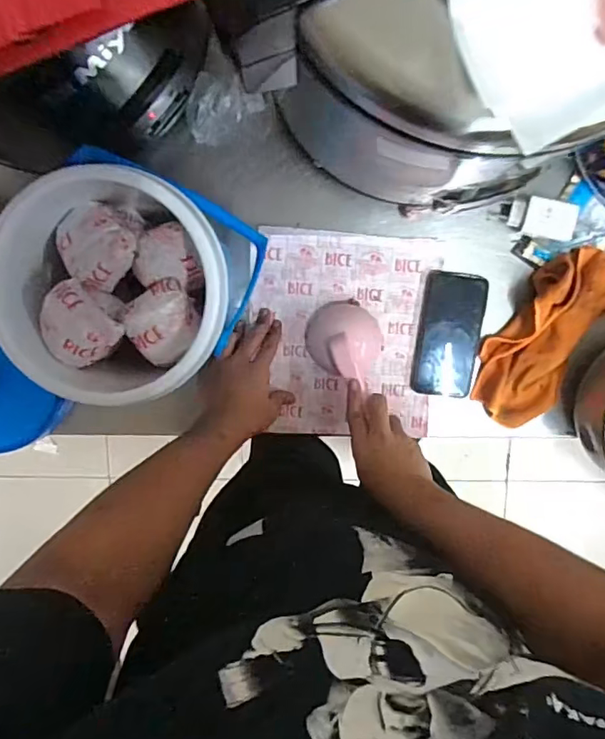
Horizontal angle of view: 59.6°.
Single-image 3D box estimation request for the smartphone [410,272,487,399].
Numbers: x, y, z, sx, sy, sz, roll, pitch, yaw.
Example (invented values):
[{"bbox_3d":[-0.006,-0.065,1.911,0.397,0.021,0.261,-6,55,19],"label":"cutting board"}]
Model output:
[{"bbox_3d":[0.197,-0.046,0.712,0.084,0.010,0.163,6,100,-1],"label":"smartphone"}]

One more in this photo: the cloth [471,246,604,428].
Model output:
[{"bbox_3d":[0.326,-0.043,0.685,0.117,0.055,0.249,35,98,-5],"label":"cloth"}]

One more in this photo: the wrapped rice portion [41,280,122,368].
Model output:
[{"bbox_3d":[-0.222,-0.041,0.514,0.064,0.044,0.074,-42,97,7],"label":"wrapped rice portion"}]

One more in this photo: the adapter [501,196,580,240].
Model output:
[{"bbox_3d":[0.302,-0.194,0.674,0.083,0.035,0.044,13,100,-2],"label":"adapter"}]

